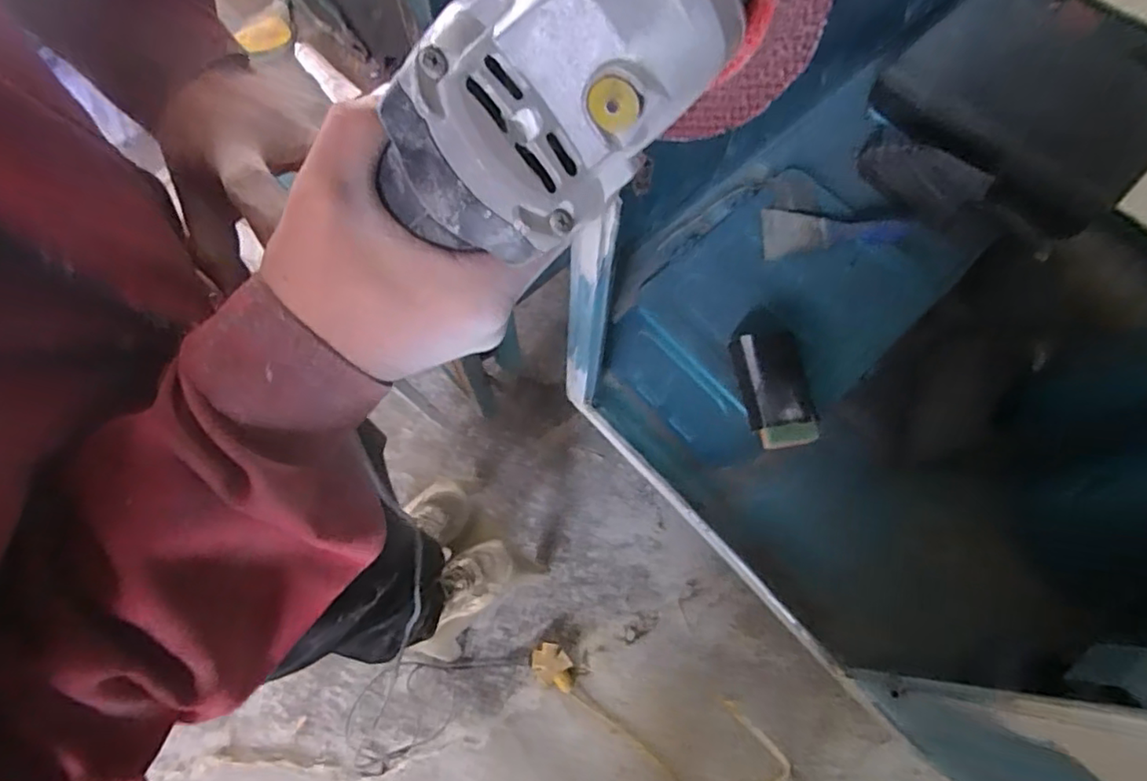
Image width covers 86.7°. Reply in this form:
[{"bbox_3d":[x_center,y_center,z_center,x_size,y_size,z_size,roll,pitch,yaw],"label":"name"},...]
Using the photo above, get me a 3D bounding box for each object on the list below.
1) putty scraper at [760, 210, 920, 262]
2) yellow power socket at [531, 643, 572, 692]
[{"bbox_3d":[0.409,-0.258,0.956,0.223,0.022,0.076,-5,70,-2],"label":"putty scraper"},{"bbox_3d":[-0.046,0.637,1.388,0.085,0.051,0.117,-34,74,-12],"label":"yellow power socket"}]

